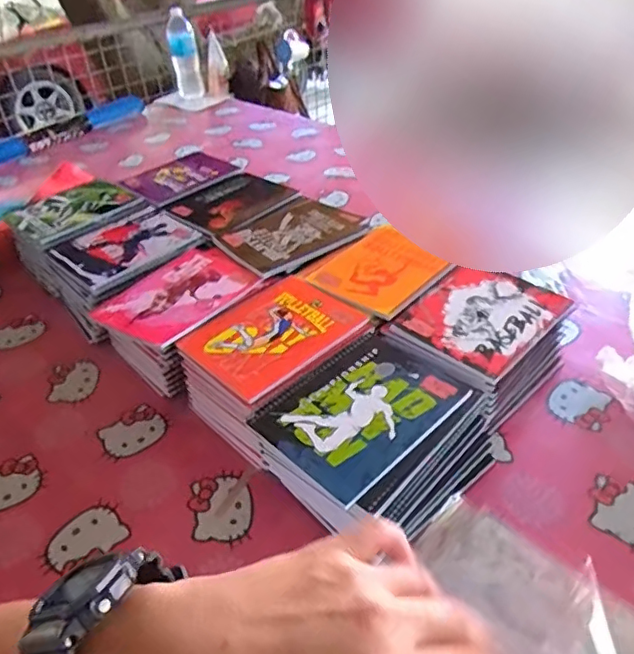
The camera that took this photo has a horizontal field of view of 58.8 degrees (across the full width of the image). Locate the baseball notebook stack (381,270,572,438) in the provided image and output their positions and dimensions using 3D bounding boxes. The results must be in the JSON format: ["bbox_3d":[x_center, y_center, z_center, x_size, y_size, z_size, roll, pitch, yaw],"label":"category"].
[{"bbox_3d":[0.211,0.024,0.742,0.166,0.105,0.224,30,51,34],"label":"baseball notebook stack"}]

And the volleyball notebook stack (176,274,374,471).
[{"bbox_3d":[-0.054,0.046,0.717,0.176,0.081,0.237,29,50,34],"label":"volleyball notebook stack"}]

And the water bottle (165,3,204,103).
[{"bbox_3d":[-0.405,-0.824,1.726,0.084,0.236,0.092,-11,39,-9],"label":"water bottle"}]

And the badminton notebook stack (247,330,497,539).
[{"bbox_3d":[0.061,0.130,0.621,0.225,0.104,0.181,-32,47,-29],"label":"badminton notebook stack"}]

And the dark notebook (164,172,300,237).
[{"bbox_3d":[-0.152,-0.221,0.987,0.171,0.009,0.180,31,51,35],"label":"dark notebook"}]

